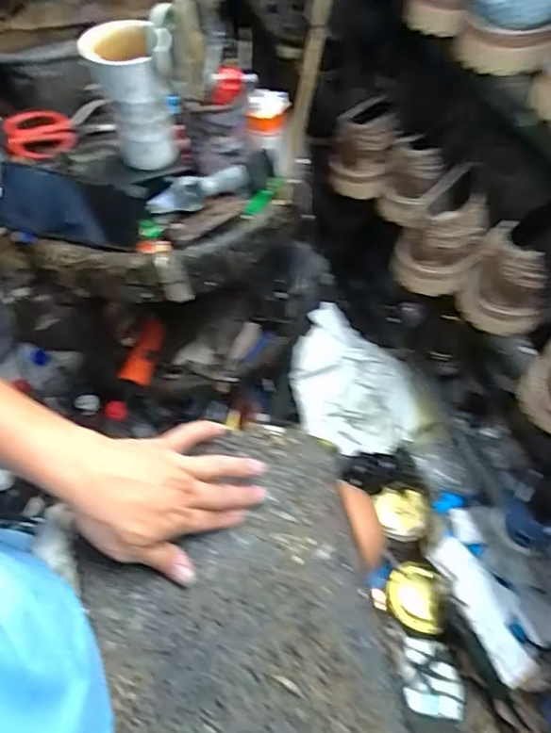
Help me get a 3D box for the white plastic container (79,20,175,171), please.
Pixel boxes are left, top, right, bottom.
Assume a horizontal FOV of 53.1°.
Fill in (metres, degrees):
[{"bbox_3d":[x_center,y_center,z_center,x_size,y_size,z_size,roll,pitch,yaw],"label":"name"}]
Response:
[{"bbox_3d":[-0.159,-0.294,0.627,0.073,0.161,0.065,-9,55,-3],"label":"white plastic container"}]

